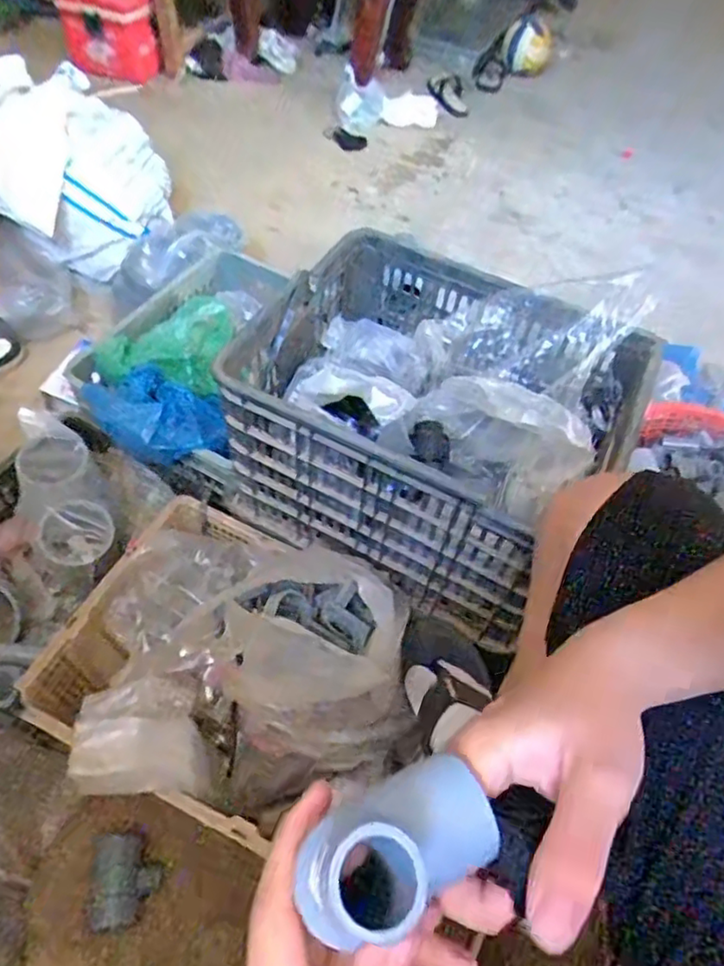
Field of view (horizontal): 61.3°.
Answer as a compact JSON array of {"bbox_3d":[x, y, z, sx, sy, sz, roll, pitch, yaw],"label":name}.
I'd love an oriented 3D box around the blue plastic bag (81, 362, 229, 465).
[{"bbox_3d":[-0.309,-0.097,0.962,0.215,0.087,0.128,21,54,10],"label":"blue plastic bag"}]

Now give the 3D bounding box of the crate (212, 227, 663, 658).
[{"bbox_3d":[0.088,-0.086,0.807,0.428,0.261,0.354,27,55,14],"label":"crate"}]

